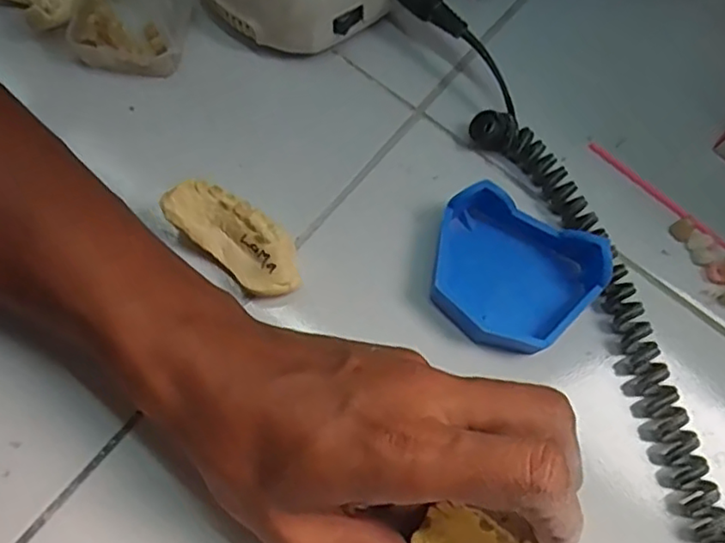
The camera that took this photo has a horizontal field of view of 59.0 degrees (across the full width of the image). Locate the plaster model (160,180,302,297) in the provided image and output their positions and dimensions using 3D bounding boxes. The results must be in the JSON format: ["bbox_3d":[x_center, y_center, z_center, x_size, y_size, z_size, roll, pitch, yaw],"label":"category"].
[{"bbox_3d":[-0.058,-0.014,0.303,0.067,0.031,0.030,39,72,9],"label":"plaster model"}]

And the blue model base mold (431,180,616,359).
[{"bbox_3d":[0.070,0.003,0.306,0.078,0.026,0.065,27,71,5],"label":"blue model base mold"}]

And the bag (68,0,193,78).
[{"bbox_3d":[-0.115,-0.140,0.313,0.061,0.070,0.062,16,70,1],"label":"bag"}]

